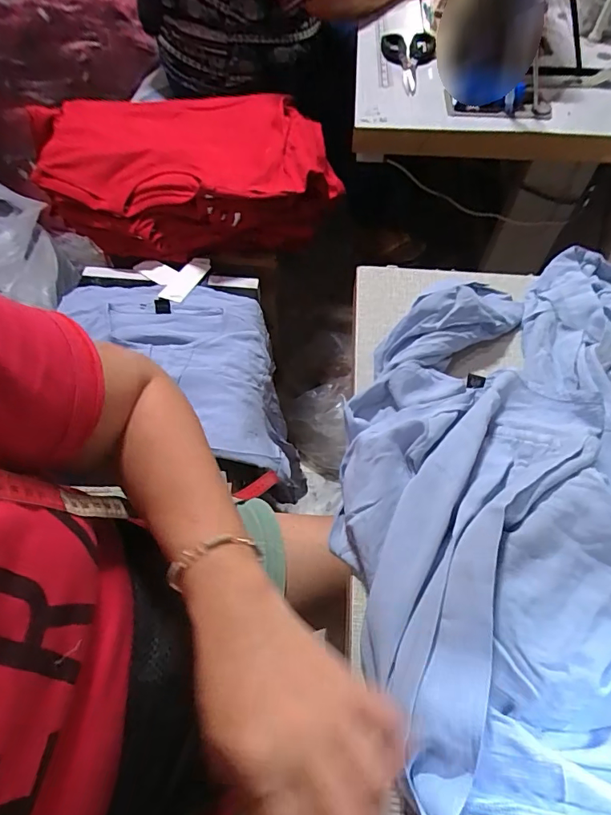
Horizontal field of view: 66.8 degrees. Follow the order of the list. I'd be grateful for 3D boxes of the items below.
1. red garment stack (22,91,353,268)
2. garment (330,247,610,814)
[{"bbox_3d":[-0.220,-0.443,0.887,0.538,0.144,0.292,-5,59,-3],"label":"red garment stack"},{"bbox_3d":[0.163,0.049,0.332,0.267,0.067,0.458,3,58,1],"label":"garment"}]

